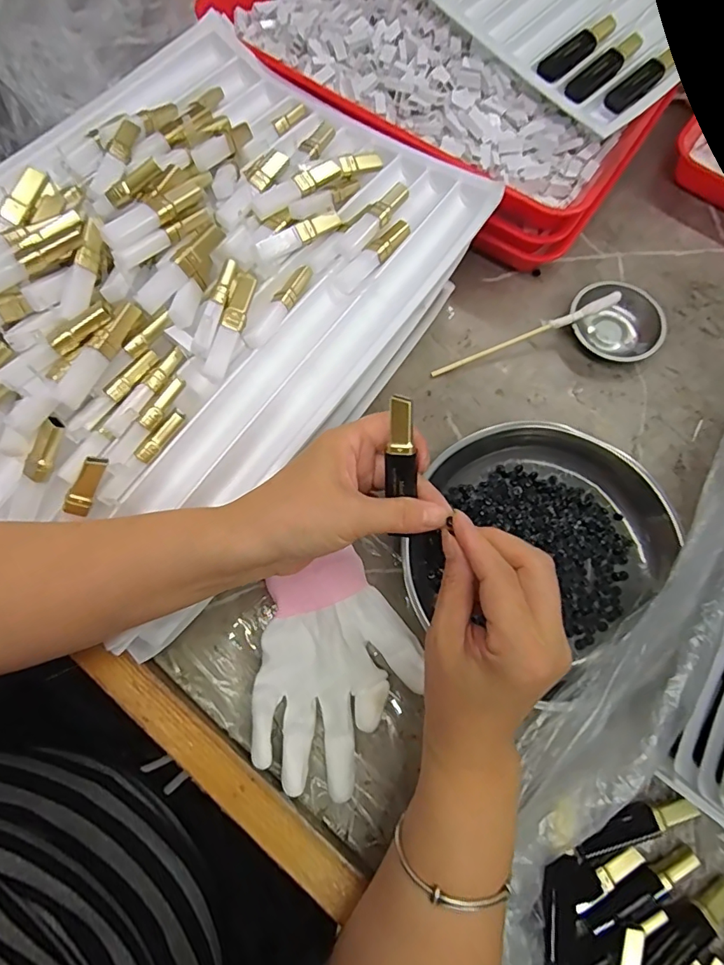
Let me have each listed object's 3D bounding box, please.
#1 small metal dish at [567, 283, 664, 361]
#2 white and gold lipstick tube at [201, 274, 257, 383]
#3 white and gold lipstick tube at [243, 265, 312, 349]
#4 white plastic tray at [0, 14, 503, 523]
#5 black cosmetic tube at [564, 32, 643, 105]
[{"bbox_3d":[0.227,-0.145,0.434,0.078,0.025,0.065,34,75,9],"label":"small metal dish"},{"bbox_3d":[-0.091,-0.105,0.331,0.015,0.012,0.074,19,88,5],"label":"white and gold lipstick tube"},{"bbox_3d":[-0.057,-0.126,0.344,0.015,0.011,0.075,30,74,8],"label":"white and gold lipstick tube"},{"bbox_3d":[-0.135,-0.156,0.336,0.312,0.052,0.421,35,75,9],"label":"white plastic tray"},{"bbox_3d":[0.209,-0.355,0.418,0.091,0.011,0.022,-42,78,-13],"label":"black cosmetic tube"}]

